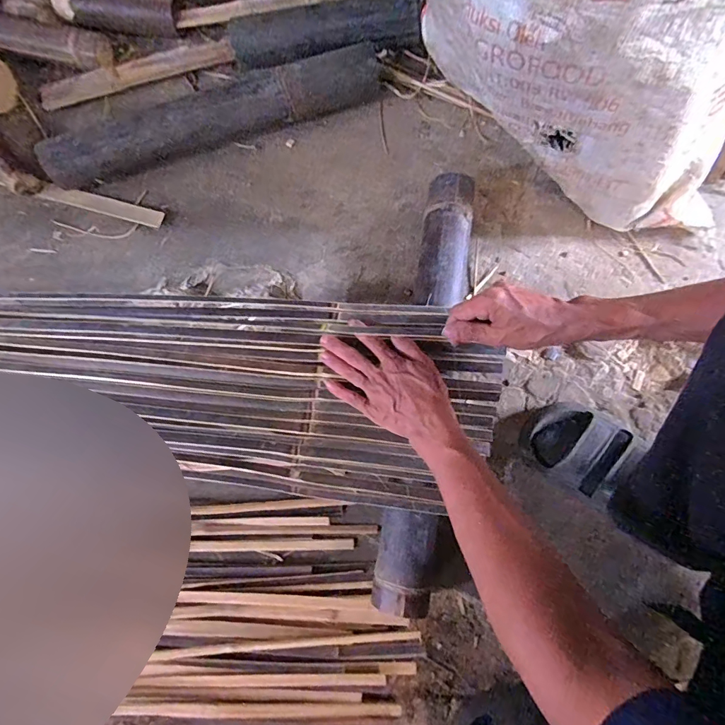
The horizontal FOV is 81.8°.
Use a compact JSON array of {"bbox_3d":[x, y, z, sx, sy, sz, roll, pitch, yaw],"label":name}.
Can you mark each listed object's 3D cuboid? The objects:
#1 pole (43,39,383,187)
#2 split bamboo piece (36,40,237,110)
[{"bbox_3d":[-0.220,-0.382,0.654,0.539,0.069,0.074,-21,76,-4],"label":"pole"},{"bbox_3d":[-0.379,-0.489,0.706,0.320,0.018,0.041,-18,76,-3],"label":"split bamboo piece"}]

